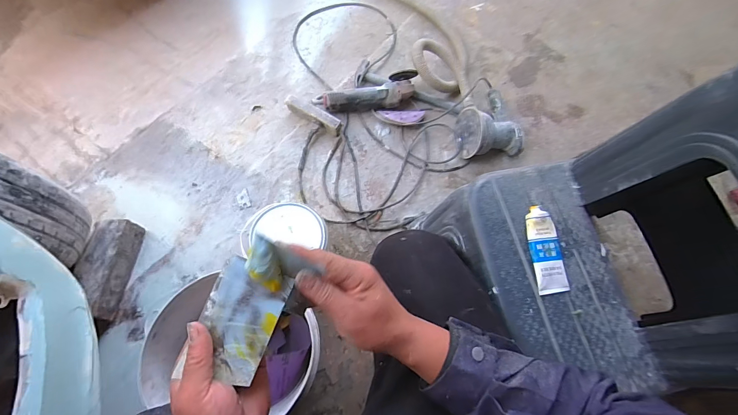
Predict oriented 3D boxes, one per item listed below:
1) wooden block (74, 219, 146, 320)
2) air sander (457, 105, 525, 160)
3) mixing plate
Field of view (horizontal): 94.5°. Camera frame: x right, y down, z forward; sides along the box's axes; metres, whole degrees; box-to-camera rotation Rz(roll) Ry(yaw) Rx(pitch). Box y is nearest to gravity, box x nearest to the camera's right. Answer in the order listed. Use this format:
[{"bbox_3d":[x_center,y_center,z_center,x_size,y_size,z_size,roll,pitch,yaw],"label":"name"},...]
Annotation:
[{"bbox_3d":[-0.586,0.139,0.774,0.074,0.081,0.214,-2,67,-6],"label":"wooden block"},{"bbox_3d":[0.345,-0.217,0.973,0.169,0.117,0.143,-6,68,-7],"label":"air sander"},{"bbox_3d":[-0.134,0.117,0.354,0.073,0.004,0.114,23,81,-3],"label":"mixing plate"}]

